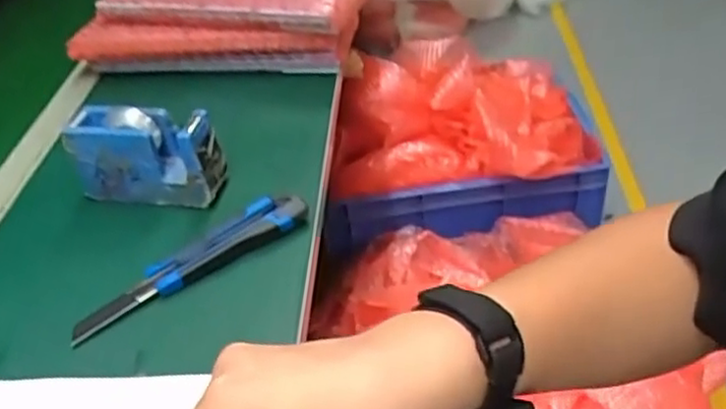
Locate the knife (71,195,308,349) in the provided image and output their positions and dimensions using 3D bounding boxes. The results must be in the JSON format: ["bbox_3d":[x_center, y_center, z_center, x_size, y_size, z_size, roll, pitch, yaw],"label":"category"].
[{"bbox_3d":[-0.141,0.045,0.579,0.207,0.020,0.030,-29,43,-24],"label":"knife"}]

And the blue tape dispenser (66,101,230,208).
[{"bbox_3d":[-0.199,-0.045,0.649,0.131,0.083,0.050,3,40,13],"label":"blue tape dispenser"}]

